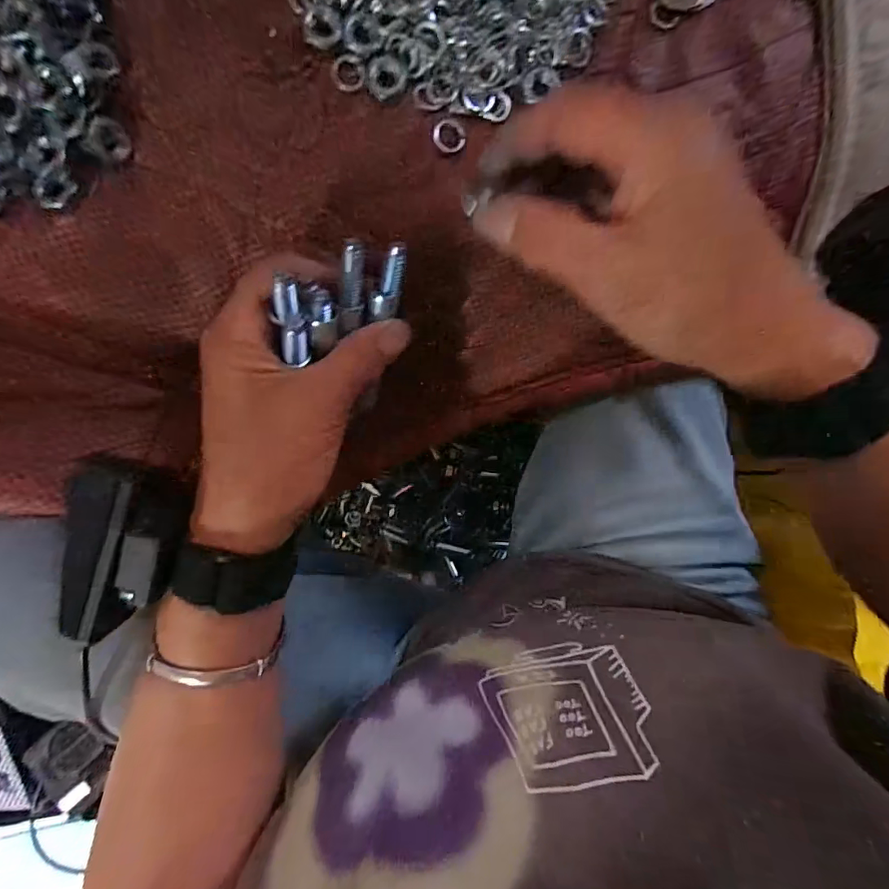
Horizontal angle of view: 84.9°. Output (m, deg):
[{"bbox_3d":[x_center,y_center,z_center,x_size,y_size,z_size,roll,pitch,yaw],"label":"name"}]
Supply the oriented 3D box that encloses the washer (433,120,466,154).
[{"bbox_3d":[0.002,-0.139,0.219,0.014,0.004,0.016,1,96,-7],"label":"washer"}]

